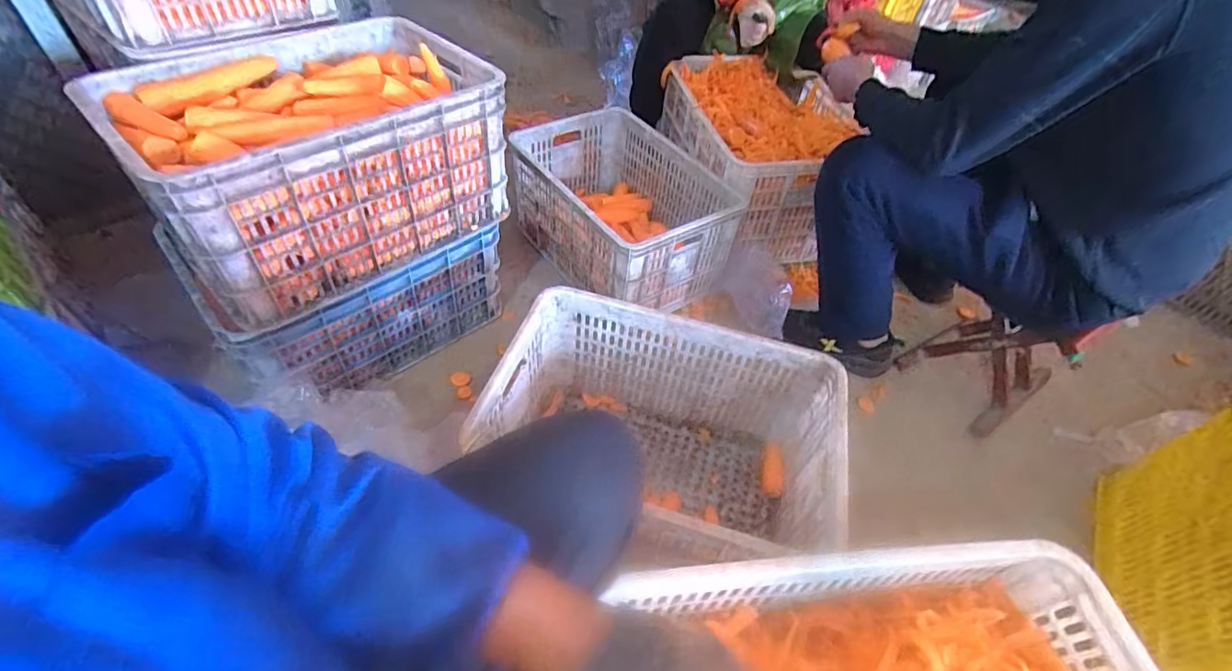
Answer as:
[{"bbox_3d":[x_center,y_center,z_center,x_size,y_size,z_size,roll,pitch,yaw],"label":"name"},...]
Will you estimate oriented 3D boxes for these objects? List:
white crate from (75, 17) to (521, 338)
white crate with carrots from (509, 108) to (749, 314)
[{"bbox_3d":[-0.497,-0.315,0.921,0.369,0.268,0.524,37,55,24],"label":"white crate"},{"bbox_3d":[0.019,-0.322,1.335,0.373,0.237,0.513,-29,57,-27],"label":"white crate with carrots"}]

